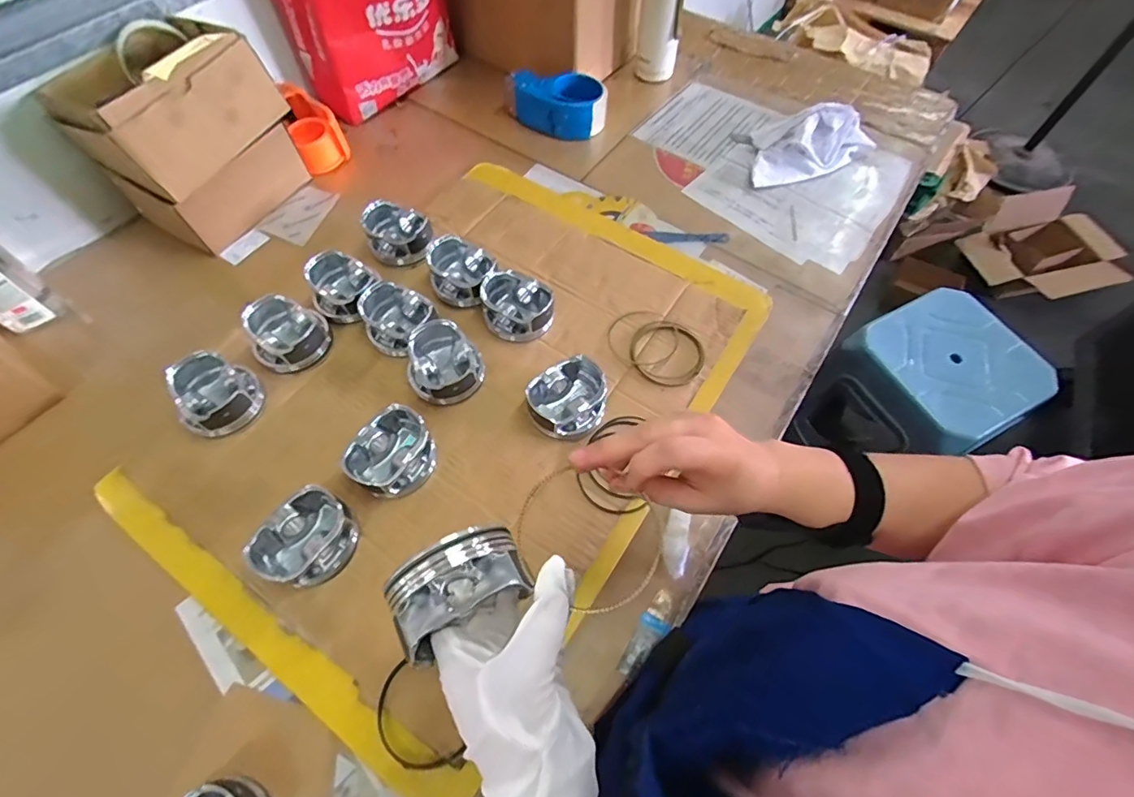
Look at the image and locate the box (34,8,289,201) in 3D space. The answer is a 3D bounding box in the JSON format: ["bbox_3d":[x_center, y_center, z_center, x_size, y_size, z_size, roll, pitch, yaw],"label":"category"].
[{"bbox_3d":[-0.486,-0.366,0.605,0.149,0.110,0.201,31,65,15],"label":"box"}]

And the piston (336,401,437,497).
[{"bbox_3d":[-0.178,0.059,0.513,0.073,0.046,0.087,30,65,14],"label":"piston"}]

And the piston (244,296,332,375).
[{"bbox_3d":[-0.328,-0.080,0.580,0.082,0.053,0.082,1,61,-1],"label":"piston"}]

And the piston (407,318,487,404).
[{"bbox_3d":[-0.139,-0.043,0.557,0.086,0.062,0.081,1,61,-1],"label":"piston"}]

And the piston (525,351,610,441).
[{"bbox_3d":[0.003,0.003,0.549,0.089,0.043,0.073,-38,68,-19],"label":"piston"}]

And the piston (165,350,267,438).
[{"bbox_3d":[-0.386,-0.004,0.546,0.083,0.052,0.080,1,61,-1],"label":"piston"}]

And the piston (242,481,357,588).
[{"bbox_3d":[-0.244,0.135,0.471,0.071,0.049,0.086,33,65,16],"label":"piston"}]

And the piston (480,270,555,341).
[{"bbox_3d":[-0.060,-0.115,0.607,0.086,0.046,0.079,-4,61,-3],"label":"piston"}]

